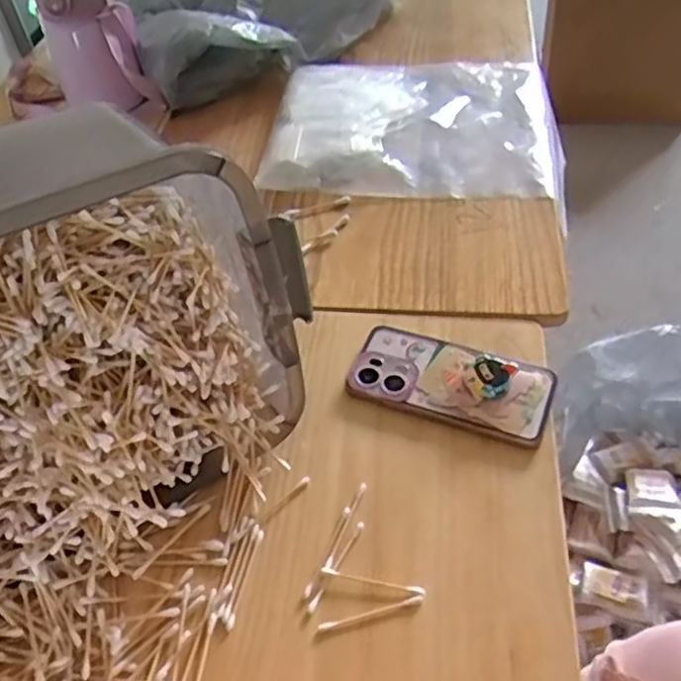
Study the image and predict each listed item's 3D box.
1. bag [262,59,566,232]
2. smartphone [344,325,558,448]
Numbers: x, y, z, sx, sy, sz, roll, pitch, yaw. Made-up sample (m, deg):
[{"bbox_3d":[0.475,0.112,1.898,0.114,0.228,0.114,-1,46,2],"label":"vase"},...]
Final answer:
[{"bbox_3d":[0.090,-0.267,0.815,0.342,0.029,0.268,2,49,8],"label":"bag"},{"bbox_3d":[0.089,0.032,0.556,0.161,0.023,0.078,19,53,20],"label":"smartphone"}]

